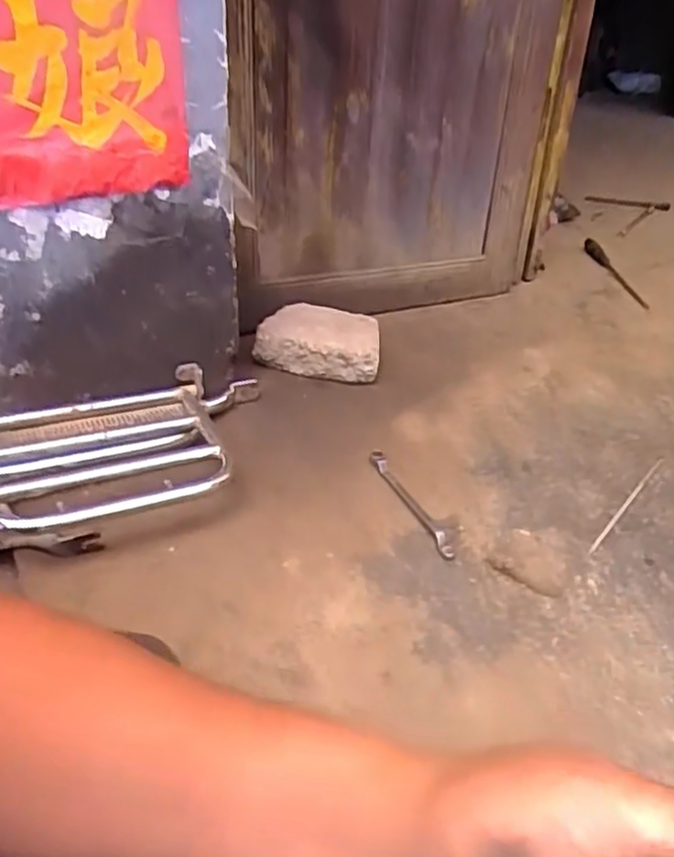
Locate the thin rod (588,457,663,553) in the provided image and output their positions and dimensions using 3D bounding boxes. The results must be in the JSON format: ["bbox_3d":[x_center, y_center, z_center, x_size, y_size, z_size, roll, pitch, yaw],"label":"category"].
[{"bbox_3d":[0.436,0.109,1.049,0.010,0.008,0.273,30,43,29],"label":"thin rod"}]

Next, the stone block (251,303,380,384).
[{"bbox_3d":[-0.032,-0.155,1.307,0.226,0.098,0.142,9,37,4],"label":"stone block"}]

